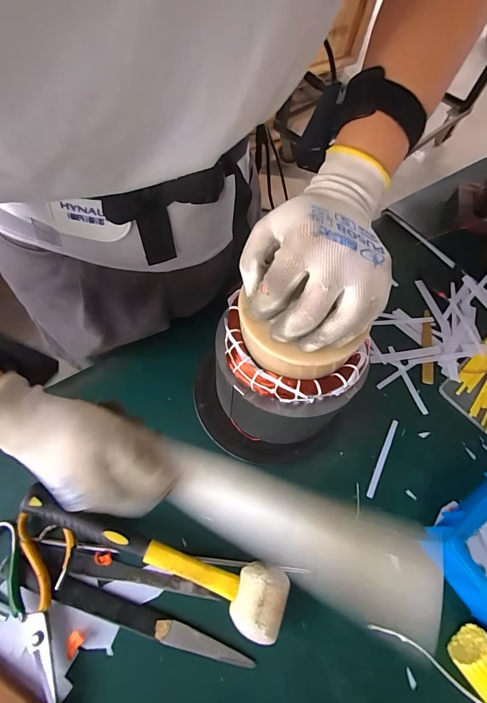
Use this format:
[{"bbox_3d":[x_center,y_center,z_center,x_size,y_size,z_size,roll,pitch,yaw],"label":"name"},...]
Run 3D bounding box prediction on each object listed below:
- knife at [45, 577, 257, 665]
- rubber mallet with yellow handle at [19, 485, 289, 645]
[{"bbox_3d":[-0.094,0.272,0.335,0.207,0.012,0.023,19,62,4],"label":"knife"},{"bbox_3d":[-0.095,0.212,0.353,0.281,0.050,0.056,19,62,5],"label":"rubber mallet with yellow handle"}]

